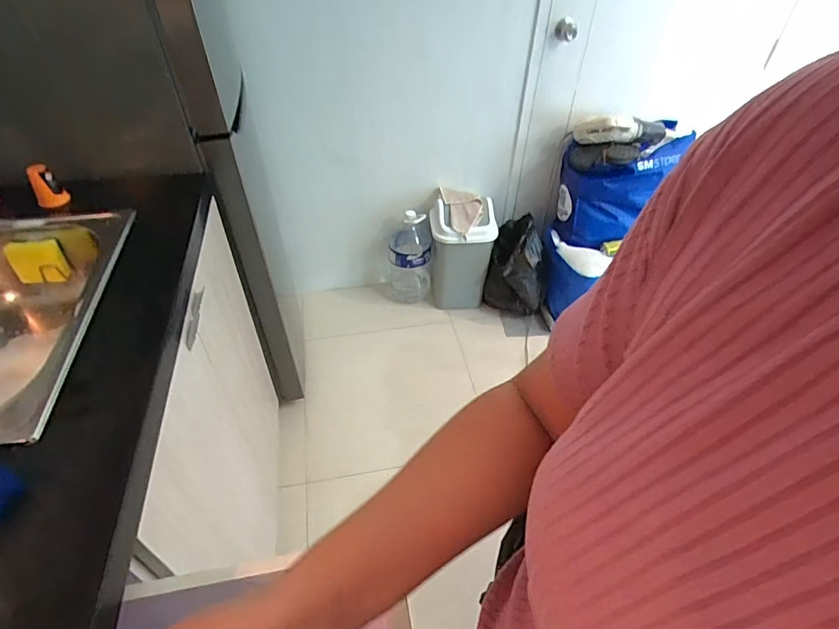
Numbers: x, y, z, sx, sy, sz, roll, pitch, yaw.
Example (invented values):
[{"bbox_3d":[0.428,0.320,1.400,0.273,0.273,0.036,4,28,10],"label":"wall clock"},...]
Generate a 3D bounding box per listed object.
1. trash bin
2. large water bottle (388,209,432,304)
[{"bbox_3d":[0.153,-0.240,1.772,0.226,0.414,0.209,0,43,-2],"label":"trash bin"},{"bbox_3d":[-0.038,-0.223,1.817,0.159,0.352,0.164,-2,44,-3],"label":"large water bottle"}]

